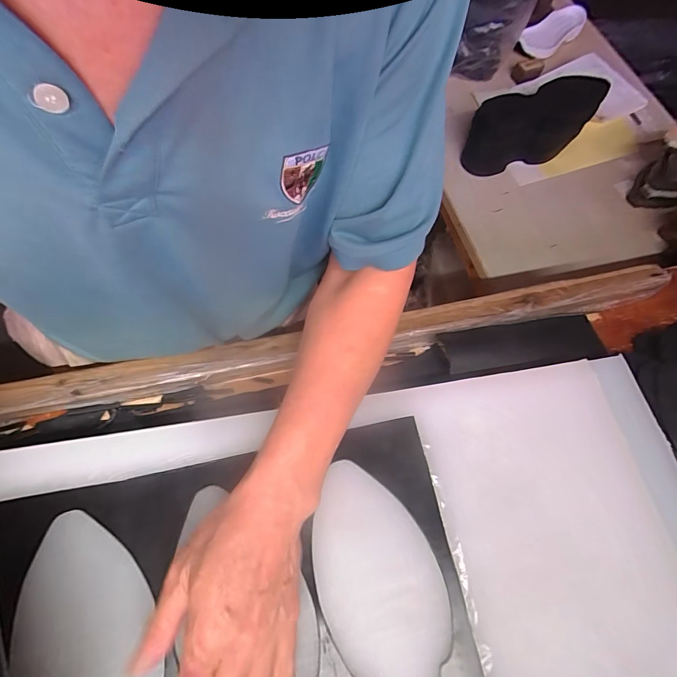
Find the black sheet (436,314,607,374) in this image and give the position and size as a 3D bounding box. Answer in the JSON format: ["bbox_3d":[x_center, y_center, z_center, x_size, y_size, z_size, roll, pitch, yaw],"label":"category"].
[{"bbox_3d":[0.218,0.007,0.450,0.199,0.009,0.063,-7,50,-12],"label":"black sheet"}]

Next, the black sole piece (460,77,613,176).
[{"bbox_3d":[0.420,-0.458,0.834,0.299,0.051,0.146,-13,104,7],"label":"black sole piece"}]

